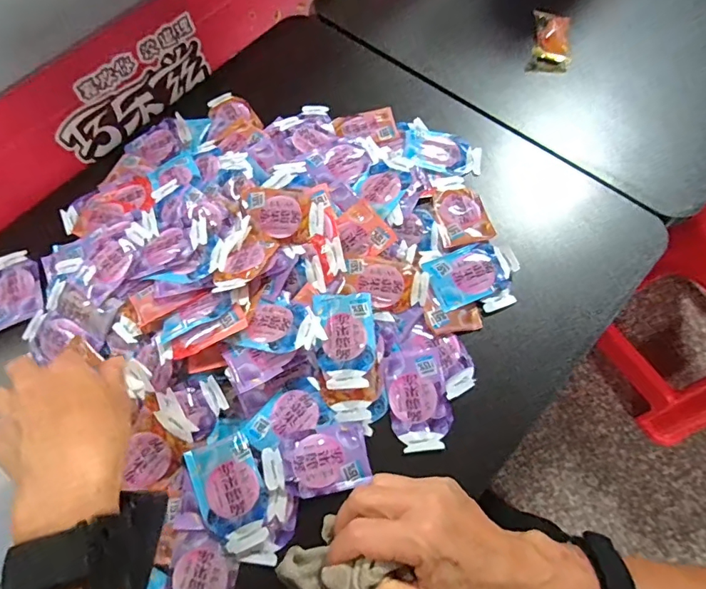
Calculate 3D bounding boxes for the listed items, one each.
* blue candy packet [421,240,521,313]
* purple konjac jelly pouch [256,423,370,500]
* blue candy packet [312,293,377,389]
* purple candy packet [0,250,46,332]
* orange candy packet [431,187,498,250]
[{"bbox_3d":[0.105,-0.020,0.399,0.076,0.007,0.048,-23,67,-6],"label":"blue candy packet"},{"bbox_3d":[-0.028,0.127,0.344,0.077,0.013,0.044,-17,67,-3],"label":"purple konjac jelly pouch"},{"bbox_3d":[-0.005,0.036,0.371,0.047,0.011,0.078,-8,66,1],"label":"blue candy packet"},{"bbox_3d":[-0.320,-0.007,0.432,0.051,0.013,0.081,-25,67,-7],"label":"purple candy packet"},{"bbox_3d":[0.102,-0.074,0.426,0.048,0.009,0.061,-11,66,0],"label":"orange candy packet"}]

